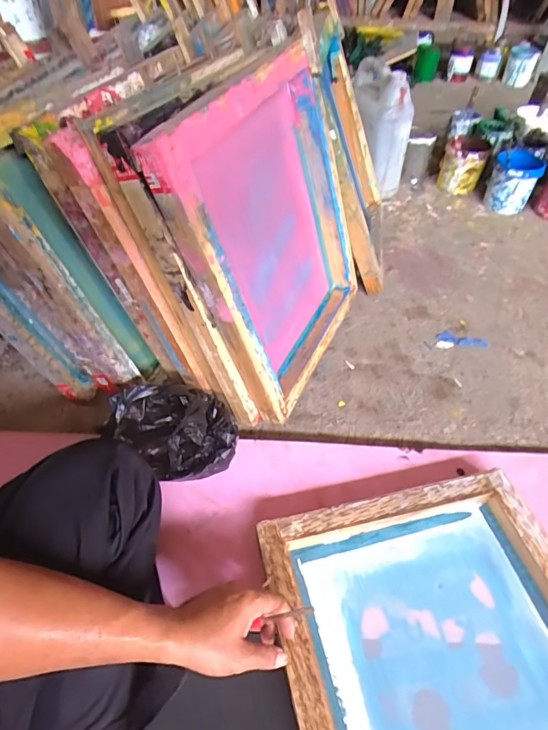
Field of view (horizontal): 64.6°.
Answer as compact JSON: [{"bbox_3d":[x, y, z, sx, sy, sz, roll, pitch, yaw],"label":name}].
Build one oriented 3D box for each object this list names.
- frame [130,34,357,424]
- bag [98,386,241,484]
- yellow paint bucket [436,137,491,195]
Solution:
[{"bbox_3d":[0.013,-0.190,0.697,0.057,0.479,0.373,11,53,29],"label":"frame"},{"bbox_3d":[-0.154,0.100,0.680,0.152,0.118,0.171,-37,57,-28],"label":"bag"},{"bbox_3d":[0.560,-0.592,1.289,0.124,0.131,0.117,13,50,12],"label":"yellow paint bucket"}]

